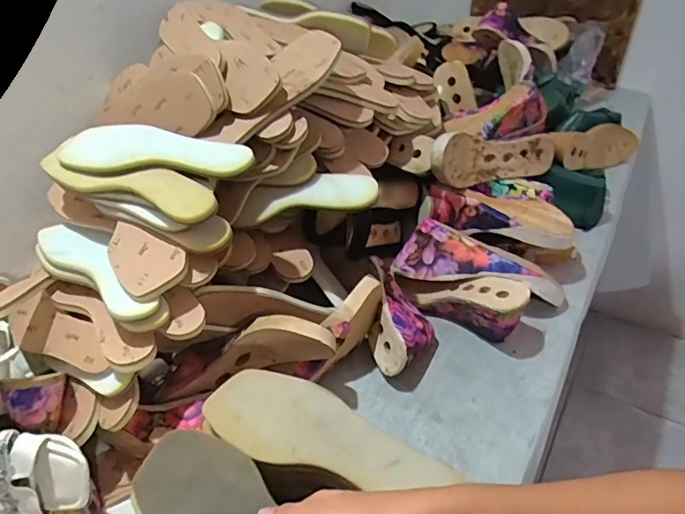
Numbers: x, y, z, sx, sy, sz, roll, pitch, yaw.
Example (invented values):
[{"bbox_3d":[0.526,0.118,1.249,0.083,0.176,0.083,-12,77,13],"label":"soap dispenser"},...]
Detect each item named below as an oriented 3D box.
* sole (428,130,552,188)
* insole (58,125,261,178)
[{"bbox_3d":[0.234,-0.151,0.773,0.239,0.079,0.053,-6,40,-22],"label":"sole"},{"bbox_3d":[-0.219,-0.124,0.575,0.249,0.025,0.067,4,43,13],"label":"insole"}]

